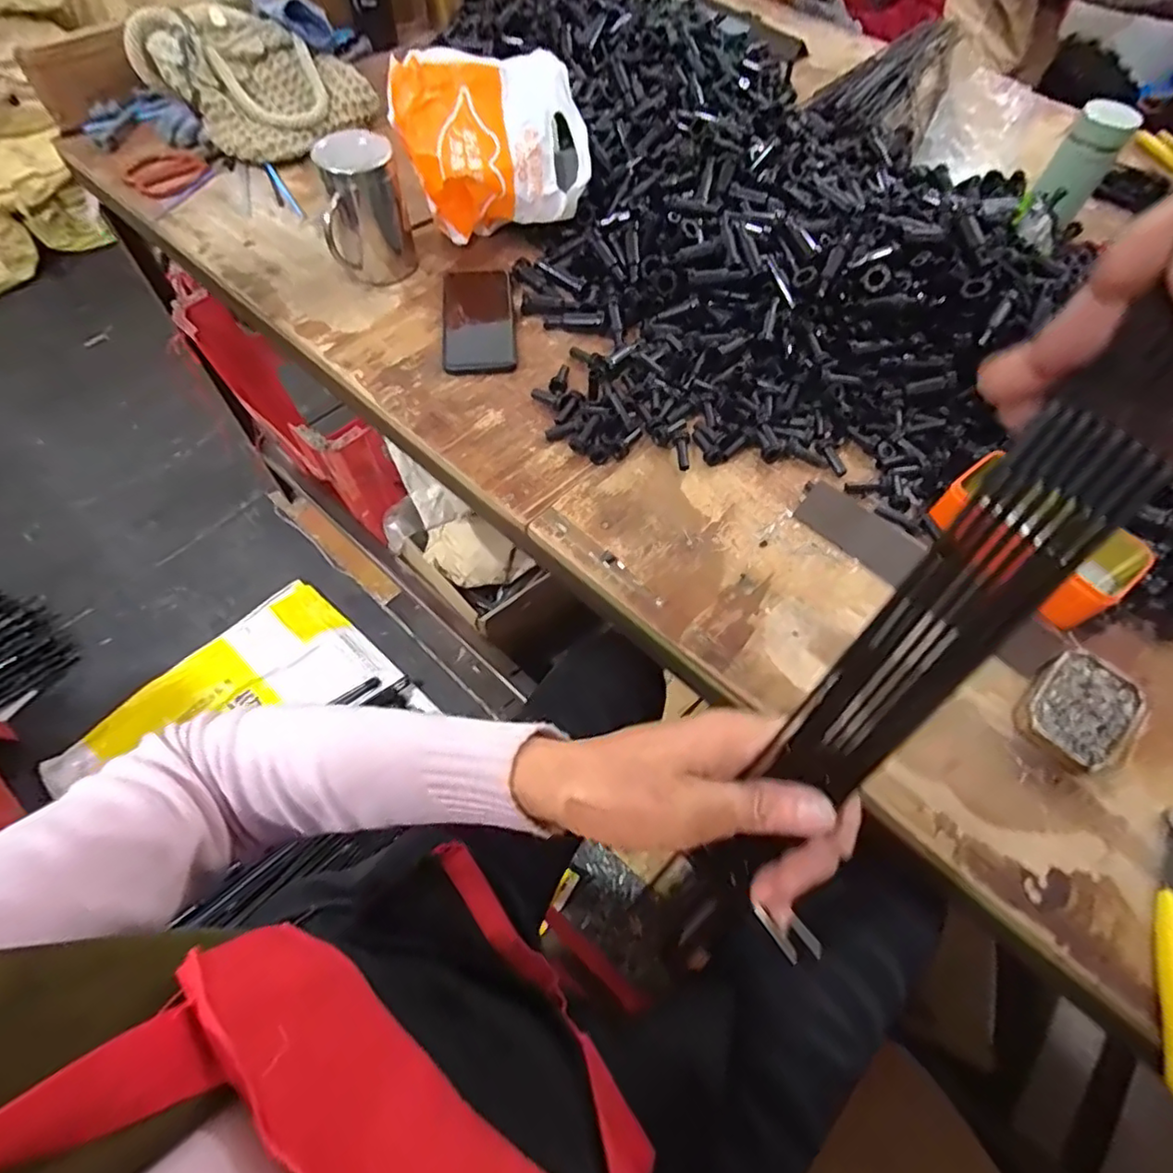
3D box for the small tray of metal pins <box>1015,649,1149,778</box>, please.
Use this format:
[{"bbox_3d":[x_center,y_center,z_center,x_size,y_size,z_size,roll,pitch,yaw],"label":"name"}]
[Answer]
[{"bbox_3d":[0.359,0.091,0.435,0.087,0.023,0.066,-36,68,-20],"label":"small tray of metal pins"}]

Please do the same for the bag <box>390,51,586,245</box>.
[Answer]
[{"bbox_3d":[-0.102,-0.471,0.657,0.196,0.142,0.120,-11,62,-9],"label":"bag"}]

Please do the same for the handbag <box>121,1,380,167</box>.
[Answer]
[{"bbox_3d":[-0.426,-0.664,0.787,0.202,0.118,0.223,35,65,16],"label":"handbag"}]

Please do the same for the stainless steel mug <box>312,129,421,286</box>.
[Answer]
[{"bbox_3d":[-0.232,-0.397,0.637,0.081,0.110,0.110,-8,61,-7],"label":"stainless steel mug"}]

